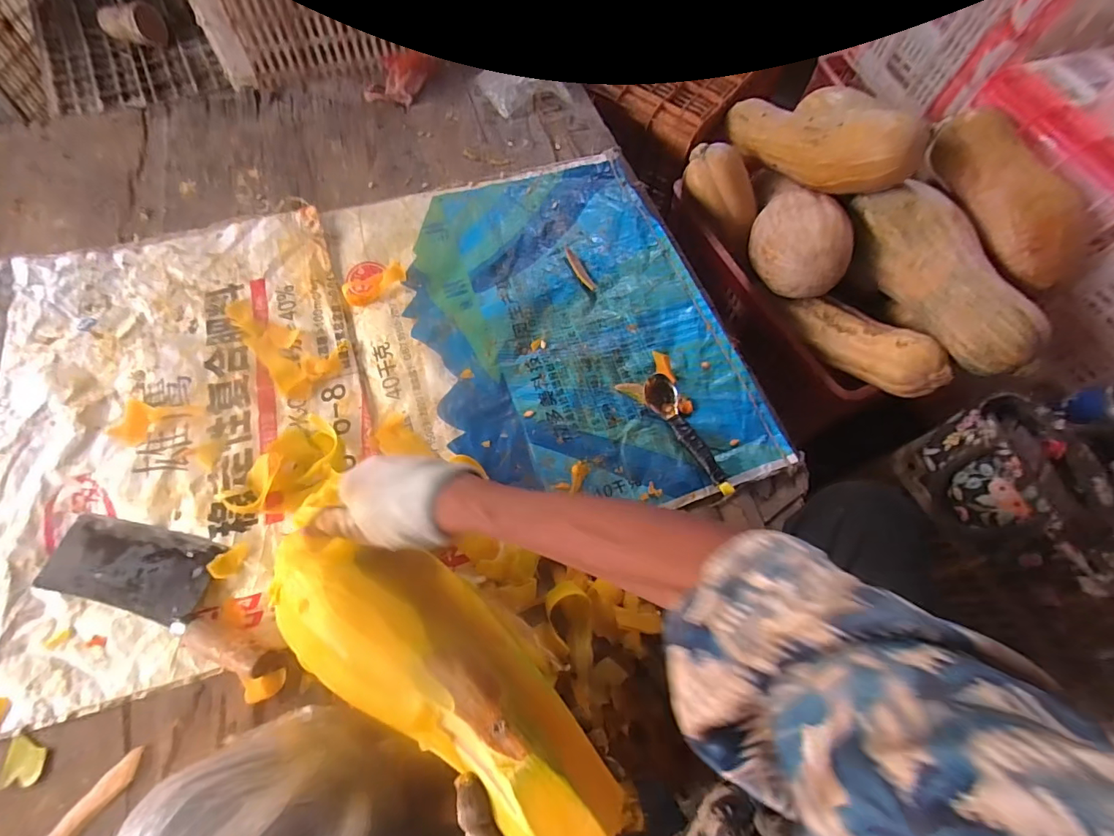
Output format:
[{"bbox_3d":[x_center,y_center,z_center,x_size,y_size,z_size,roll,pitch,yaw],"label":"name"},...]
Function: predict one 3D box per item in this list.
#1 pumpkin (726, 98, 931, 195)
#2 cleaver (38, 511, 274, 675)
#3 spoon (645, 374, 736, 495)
[{"bbox_3d":[0.404,-0.446,0.766,0.100,0.105,0.367,-17,42,-11],"label":"pumpkin"},{"bbox_3d":[-0.388,0.161,0.473,0.266,0.026,0.087,18,65,5],"label":"cleaver"},{"bbox_3d":[0.158,0.020,0.572,0.037,0.026,0.162,-25,69,-14],"label":"spoon"}]

